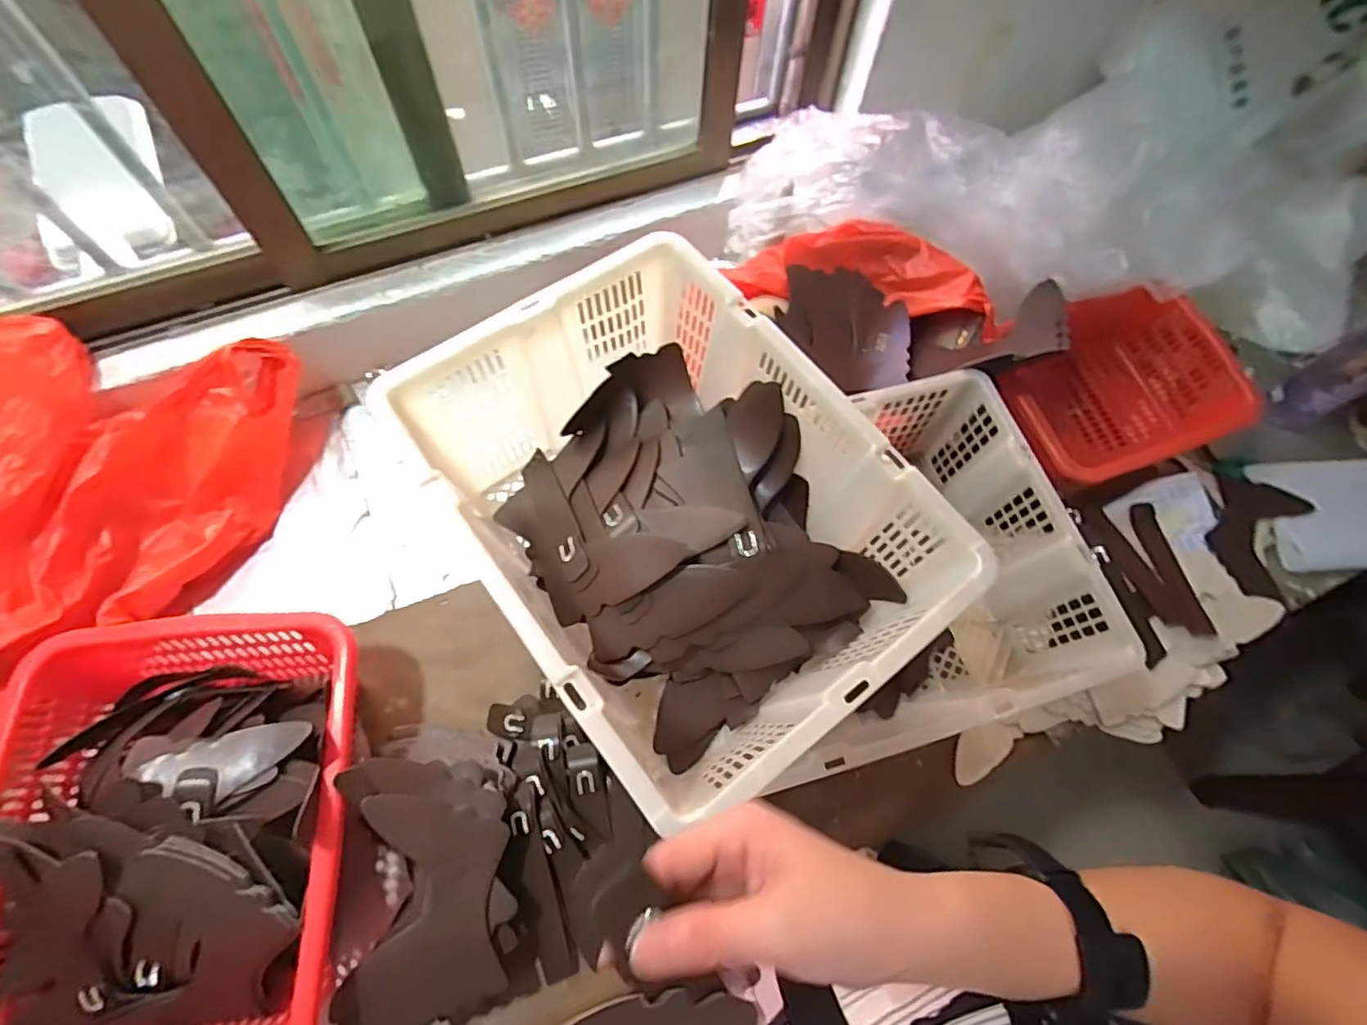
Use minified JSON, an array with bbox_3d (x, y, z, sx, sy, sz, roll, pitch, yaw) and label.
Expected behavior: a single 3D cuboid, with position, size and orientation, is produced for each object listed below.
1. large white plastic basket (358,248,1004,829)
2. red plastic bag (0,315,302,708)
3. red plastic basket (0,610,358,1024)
[{"bbox_3d":[-0.012,0.007,0.520,0.283,0.178,0.376,-34,72,-16],"label":"large white plastic basket"},{"bbox_3d":[-0.637,-0.024,0.632,0.246,0.238,0.437,13,67,3],"label":"red plastic bag"},{"bbox_3d":[-0.452,0.298,0.556,0.303,0.113,0.382,-1,67,-3],"label":"red plastic basket"}]

